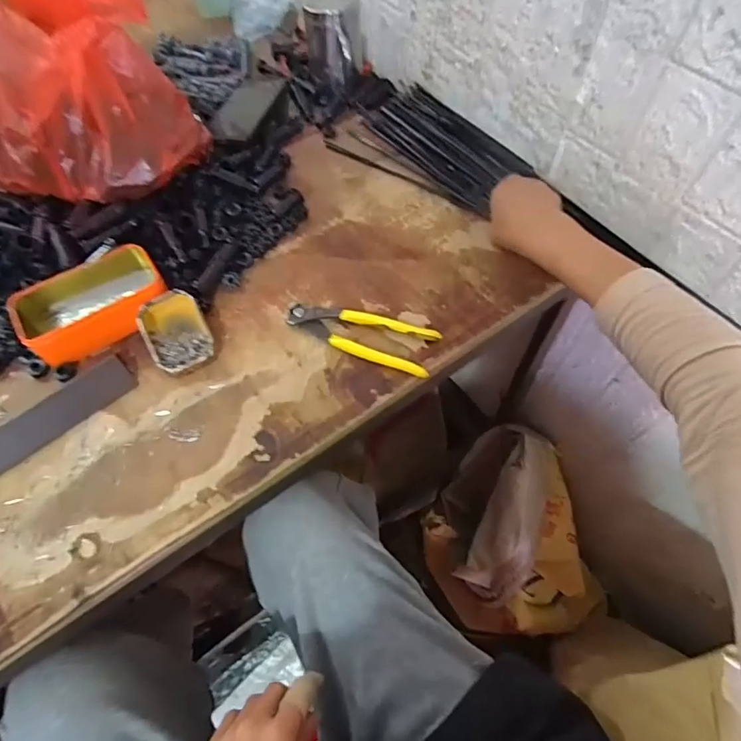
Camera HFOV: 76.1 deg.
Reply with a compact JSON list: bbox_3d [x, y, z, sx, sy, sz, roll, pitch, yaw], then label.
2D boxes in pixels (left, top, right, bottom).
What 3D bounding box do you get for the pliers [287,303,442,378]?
[{"bbox_3d":[-0.011,-0.036,0.506,0.159,0.011,0.056,15,63,9],"label":"pliers"}]

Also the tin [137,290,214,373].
[{"bbox_3d":[-0.205,-0.038,0.505,0.061,0.034,0.087,-28,65,-13],"label":"tin"}]

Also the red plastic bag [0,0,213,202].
[{"bbox_3d":[-0.322,-0.310,0.464,0.156,0.271,0.233,39,67,21],"label":"red plastic bag"}]

